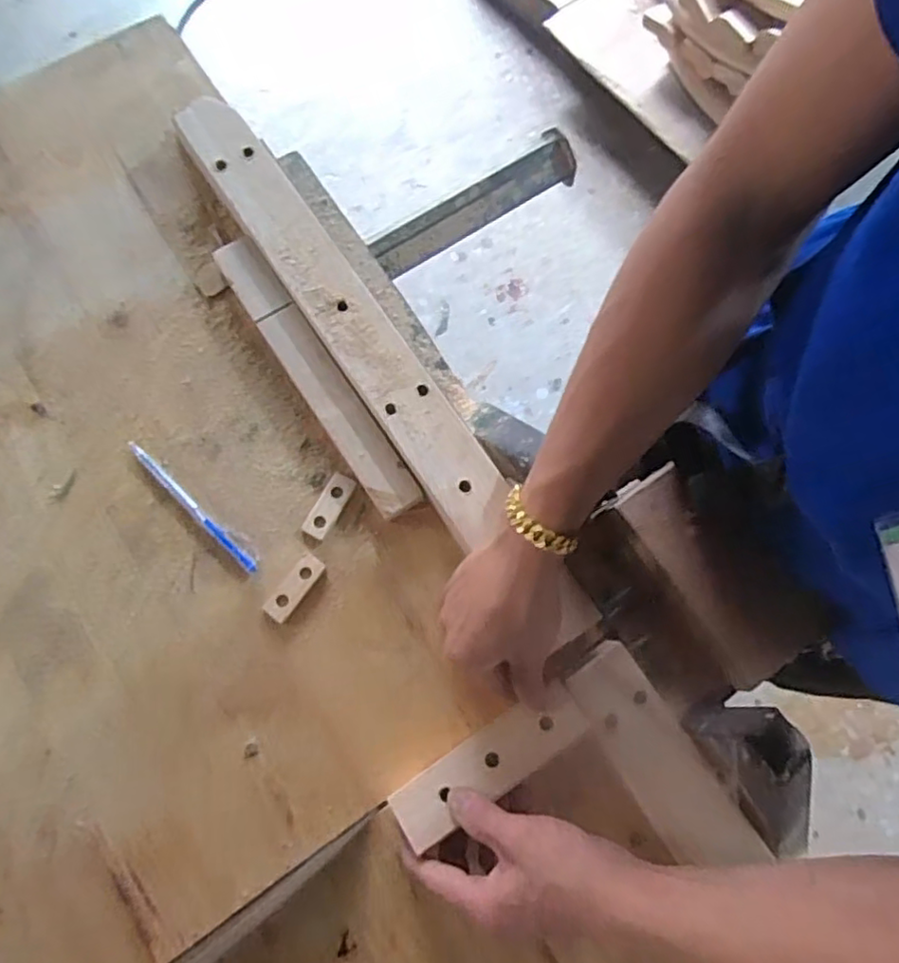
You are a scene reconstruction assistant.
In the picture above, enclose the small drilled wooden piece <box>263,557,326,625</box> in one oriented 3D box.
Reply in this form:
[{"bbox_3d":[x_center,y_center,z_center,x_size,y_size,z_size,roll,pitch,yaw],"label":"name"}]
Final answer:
[{"bbox_3d":[-0.112,0.077,0.458,0.019,0.004,0.051,38,80,9],"label":"small drilled wooden piece"}]

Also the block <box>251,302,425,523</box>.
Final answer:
[{"bbox_3d":[-0.083,-0.054,0.480,0.034,0.027,0.183,-33,79,-6],"label":"block"}]

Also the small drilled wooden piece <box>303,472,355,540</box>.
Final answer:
[{"bbox_3d":[-0.090,0.017,0.473,0.021,0.006,0.050,30,79,7],"label":"small drilled wooden piece"}]

